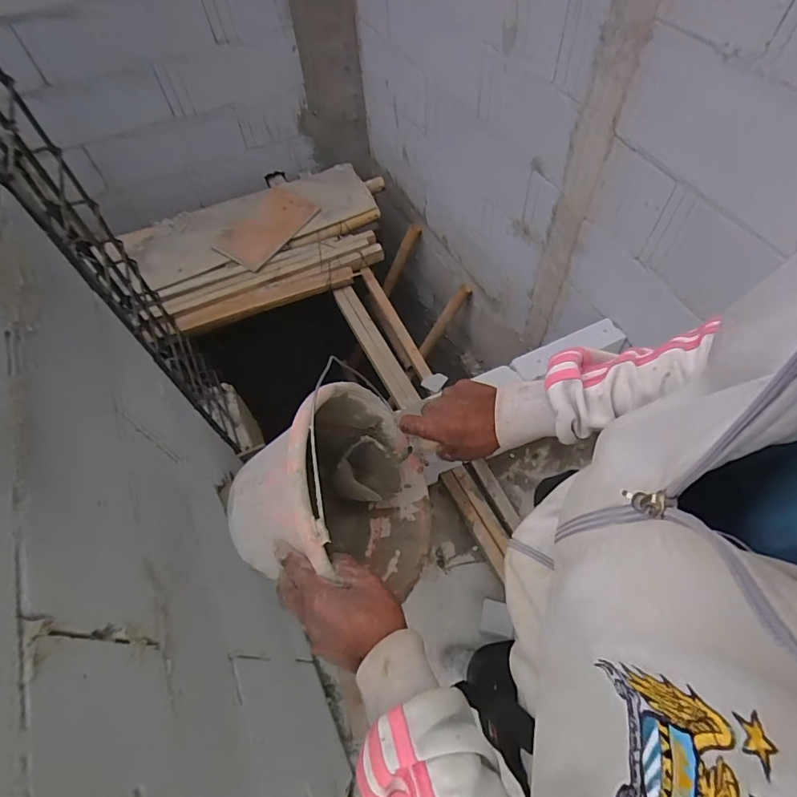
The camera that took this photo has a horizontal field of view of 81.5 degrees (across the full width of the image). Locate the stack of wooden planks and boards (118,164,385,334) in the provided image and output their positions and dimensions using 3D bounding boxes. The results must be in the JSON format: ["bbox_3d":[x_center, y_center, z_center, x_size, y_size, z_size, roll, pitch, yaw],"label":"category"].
[{"bbox_3d":[-0.504,-0.614,1.771,0.975,0.148,0.604,-21,60,-9],"label":"stack of wooden planks and boards"}]

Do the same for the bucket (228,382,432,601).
[{"bbox_3d":[-0.099,0.122,0.575,0.224,0.255,0.224,-19,54,26],"label":"bucket"}]

